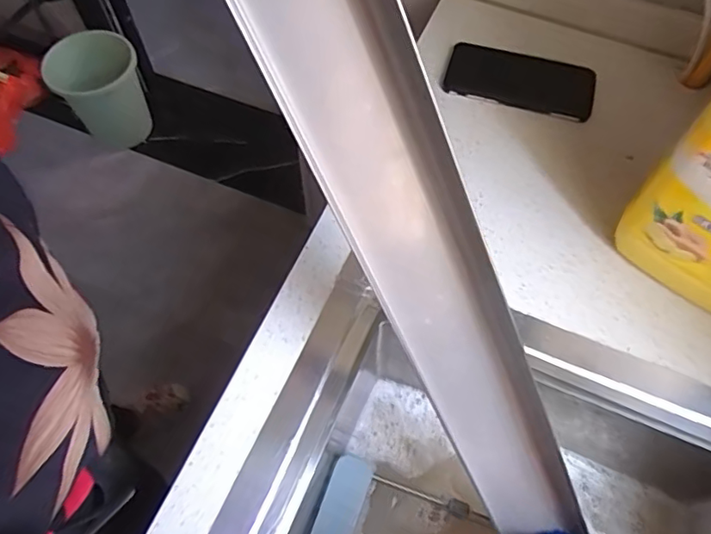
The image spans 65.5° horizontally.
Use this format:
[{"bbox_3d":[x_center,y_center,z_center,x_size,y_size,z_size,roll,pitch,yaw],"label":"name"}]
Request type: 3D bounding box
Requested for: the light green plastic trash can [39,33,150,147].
[{"bbox_3d":[-0.658,-0.444,1.481,0.214,0.253,0.225,0,62,0],"label":"light green plastic trash can"}]

